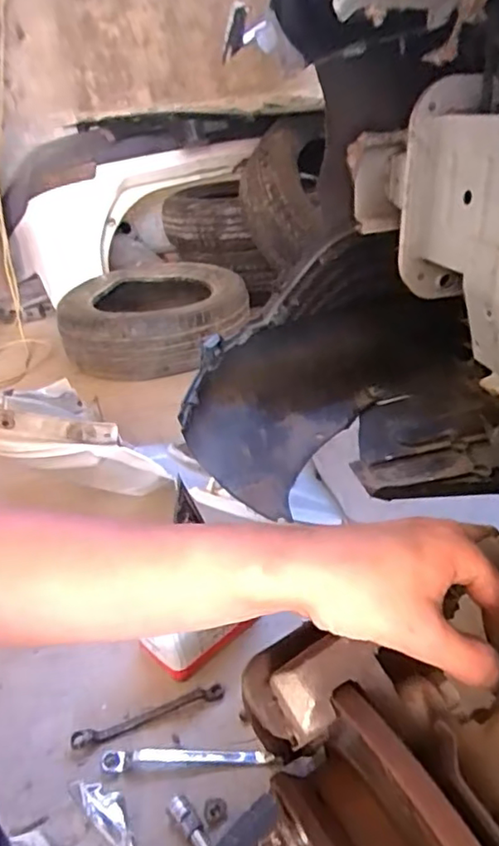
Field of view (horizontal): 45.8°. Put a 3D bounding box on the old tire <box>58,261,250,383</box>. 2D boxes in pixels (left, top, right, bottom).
[{"bbox_3d":[-0.277,-0.335,1.857,0.572,0.220,0.553,-3,29,7],"label":"old tire"}]

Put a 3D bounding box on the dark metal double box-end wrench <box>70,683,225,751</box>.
[{"bbox_3d":[-0.128,0.375,0.756,0.197,0.009,0.024,-14,29,-12],"label":"dark metal double box-end wrench"}]

